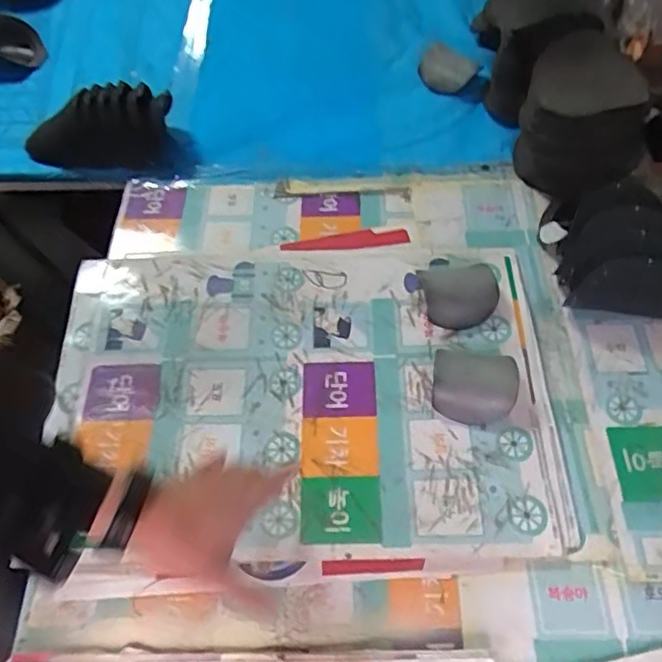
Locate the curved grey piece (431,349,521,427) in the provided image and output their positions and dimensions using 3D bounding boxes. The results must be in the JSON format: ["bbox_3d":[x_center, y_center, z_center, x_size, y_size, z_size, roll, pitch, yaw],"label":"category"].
[{"bbox_3d":[0.163,0.061,0.685,0.093,0.040,0.084,12,59,7],"label":"curved grey piece"}]

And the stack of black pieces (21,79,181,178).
[{"bbox_3d":[-0.345,-0.304,0.901,0.244,0.094,0.105,12,59,7],"label":"stack of black pieces"}]

